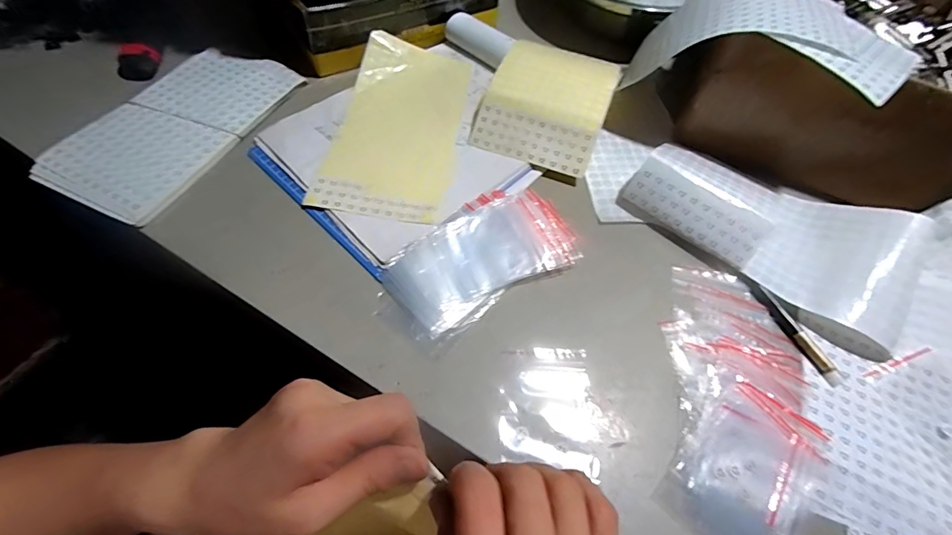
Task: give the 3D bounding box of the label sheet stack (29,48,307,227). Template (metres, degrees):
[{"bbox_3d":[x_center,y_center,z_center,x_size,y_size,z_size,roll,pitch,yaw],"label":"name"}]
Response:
[{"bbox_3d":[-0.297,-0.147,0.437,0.127,0.012,0.236,23,59,10],"label":"label sheet stack"}]

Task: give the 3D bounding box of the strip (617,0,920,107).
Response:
[{"bbox_3d":[0.288,-0.225,0.443,0.234,0.088,0.156,32,61,15],"label":"strip"}]

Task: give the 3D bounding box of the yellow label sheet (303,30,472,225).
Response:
[{"bbox_3d":[-0.079,-0.158,0.455,0.127,0.018,0.246,9,58,2],"label":"yellow label sheet"}]

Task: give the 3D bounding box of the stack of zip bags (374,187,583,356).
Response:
[{"bbox_3d":[0.002,-0.006,0.371,0.175,0.021,0.091,-30,64,-20],"label":"stack of zip bags"}]

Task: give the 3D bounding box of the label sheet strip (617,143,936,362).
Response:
[{"bbox_3d":[0.272,-0.041,0.406,0.254,0.050,0.128,32,61,15],"label":"label sheet strip"}]

